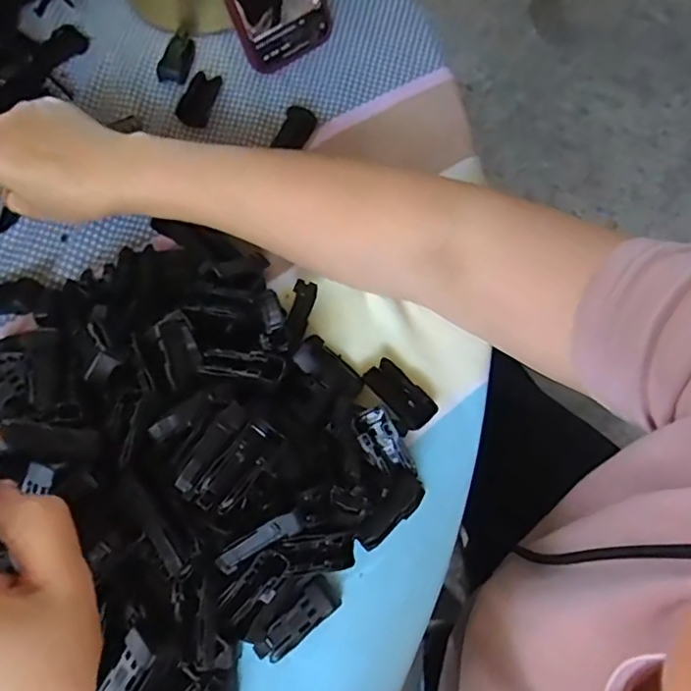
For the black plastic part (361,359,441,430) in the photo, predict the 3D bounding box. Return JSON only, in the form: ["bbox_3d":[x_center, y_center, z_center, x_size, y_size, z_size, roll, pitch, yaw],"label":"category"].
[{"bbox_3d":[0.032,0.029,0.347,0.022,0.010,0.047,-39,72,-14],"label":"black plastic part"}]

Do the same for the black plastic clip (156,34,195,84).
[{"bbox_3d":[-0.133,-0.226,0.453,0.022,0.009,0.045,8,68,4],"label":"black plastic clip"}]

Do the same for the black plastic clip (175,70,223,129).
[{"bbox_3d":[-0.112,-0.189,0.438,0.023,0.009,0.050,11,68,5],"label":"black plastic clip"}]

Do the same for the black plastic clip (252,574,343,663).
[{"bbox_3d":[-0.025,0.142,0.298,0.048,0.008,0.019,-37,72,-14],"label":"black plastic clip"}]

